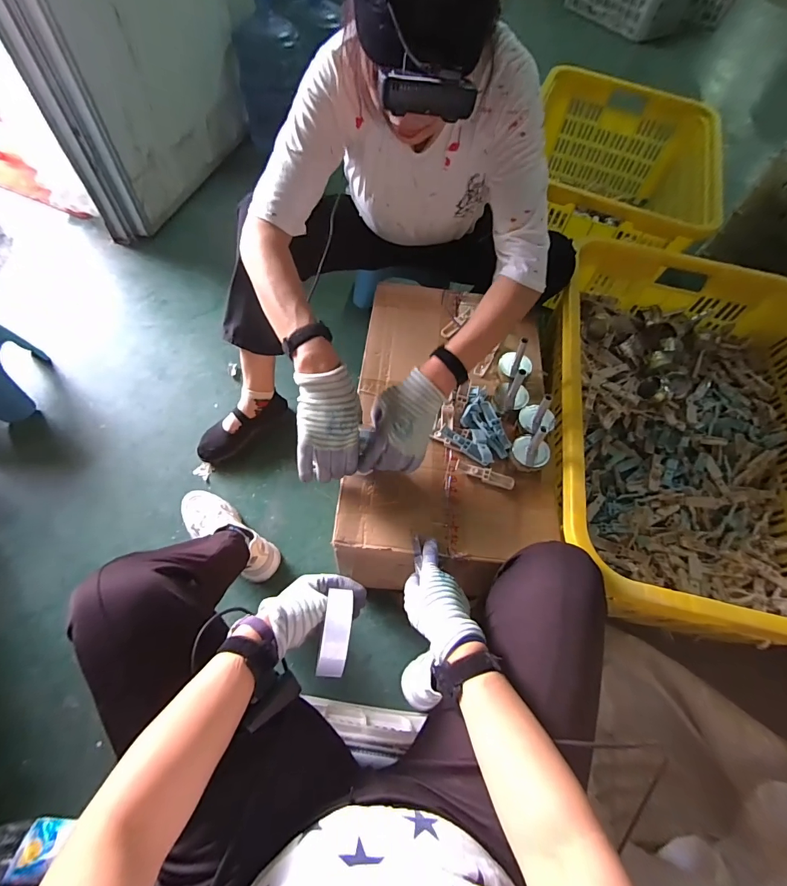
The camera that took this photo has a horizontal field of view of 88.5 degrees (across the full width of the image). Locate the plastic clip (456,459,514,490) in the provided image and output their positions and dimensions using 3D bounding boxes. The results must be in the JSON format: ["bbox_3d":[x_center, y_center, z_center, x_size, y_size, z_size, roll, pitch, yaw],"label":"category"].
[{"bbox_3d":[0.147,0.051,0.650,0.096,0.011,0.022,18,61,4],"label":"plastic clip"}]

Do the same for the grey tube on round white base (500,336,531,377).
[{"bbox_3d":[0.216,-0.148,0.696,0.058,0.065,0.053,27,62,9],"label":"grey tube on round white base"}]

